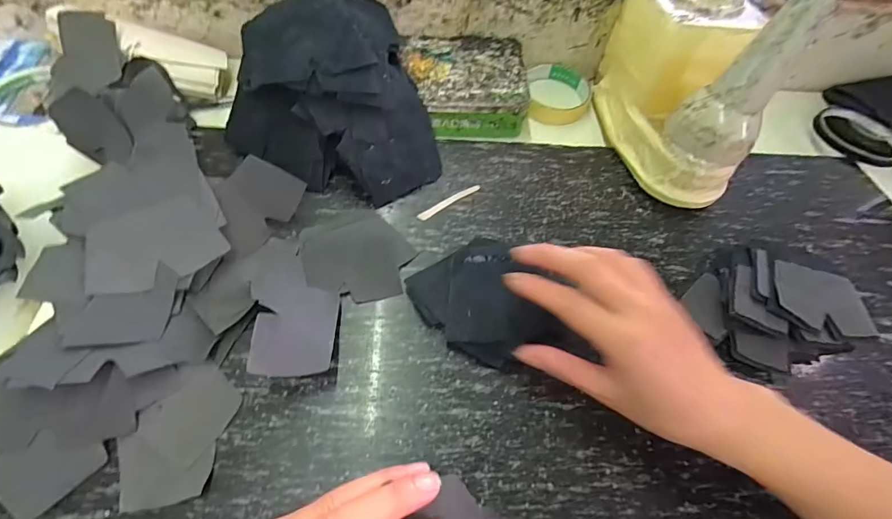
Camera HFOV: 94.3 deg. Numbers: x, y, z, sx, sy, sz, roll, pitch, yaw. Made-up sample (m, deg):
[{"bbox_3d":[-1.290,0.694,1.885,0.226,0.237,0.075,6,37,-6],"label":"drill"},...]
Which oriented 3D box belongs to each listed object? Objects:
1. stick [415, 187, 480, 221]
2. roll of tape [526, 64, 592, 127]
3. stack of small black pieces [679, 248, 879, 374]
[{"bbox_3d":[0.003,-0.053,0.380,0.066,0.006,0.009,-31,68,-20],"label":"stick"},{"bbox_3d":[0.131,-0.192,0.480,0.071,0.025,0.088,5,60,-2],"label":"roll of tape"},{"bbox_3d":[0.264,0.036,0.332,0.128,0.033,0.088,-14,63,-12],"label":"stack of small black pieces"}]

